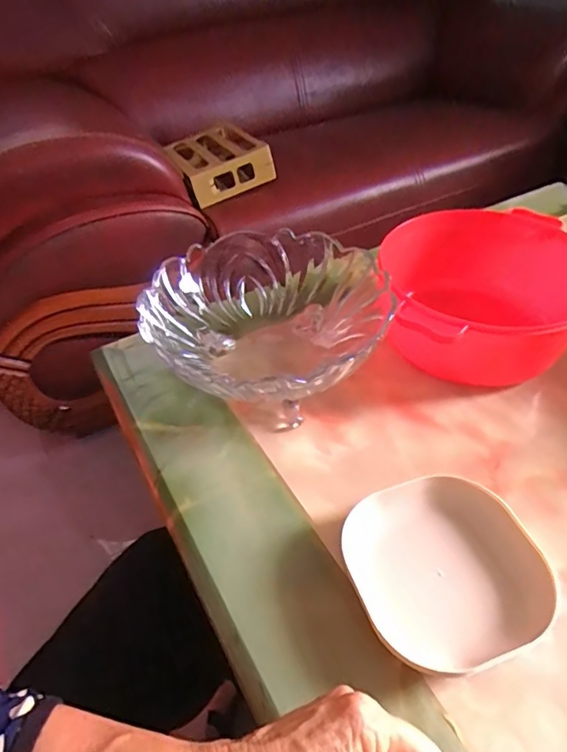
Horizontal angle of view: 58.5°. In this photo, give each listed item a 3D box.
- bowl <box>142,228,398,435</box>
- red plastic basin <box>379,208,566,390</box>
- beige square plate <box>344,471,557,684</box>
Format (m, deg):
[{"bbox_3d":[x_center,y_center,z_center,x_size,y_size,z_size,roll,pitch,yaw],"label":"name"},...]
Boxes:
[{"bbox_3d":[-0.012,-0.057,0.527,0.229,0.102,0.209,20,49,23],"label":"bowl"},{"bbox_3d":[0.206,-0.077,0.529,0.208,0.101,0.208,-2,44,2],"label":"red plastic basin"},{"bbox_3d":[0.114,0.140,0.361,0.129,0.036,0.135,-15,45,-12],"label":"beige square plate"}]

